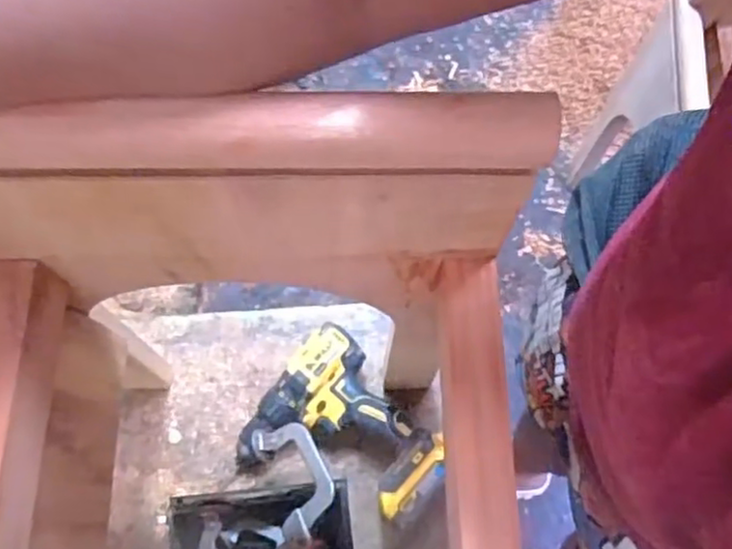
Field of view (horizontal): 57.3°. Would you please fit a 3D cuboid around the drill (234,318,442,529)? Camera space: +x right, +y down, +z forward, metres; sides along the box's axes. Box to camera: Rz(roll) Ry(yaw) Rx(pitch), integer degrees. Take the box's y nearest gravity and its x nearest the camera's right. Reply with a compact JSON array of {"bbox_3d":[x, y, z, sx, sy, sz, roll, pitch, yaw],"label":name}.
[{"bbox_3d":[-0.027,0.187,0.758,0.221,0.065,0.186,38,73,12],"label":"drill"}]

